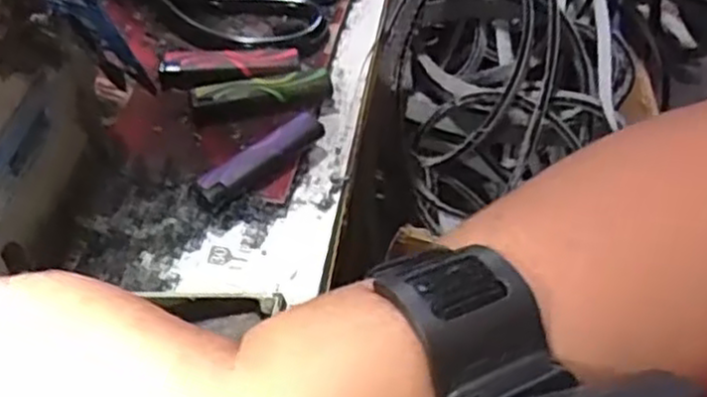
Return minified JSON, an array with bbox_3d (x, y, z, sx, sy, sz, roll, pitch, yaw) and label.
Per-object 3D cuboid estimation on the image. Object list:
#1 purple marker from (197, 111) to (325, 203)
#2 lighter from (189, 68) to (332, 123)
[{"bbox_3d":[-0.046,-0.020,0.384,0.075,0.016,0.016,-35,60,-28],"label":"purple marker"},{"bbox_3d":[-0.052,-0.058,0.418,0.079,0.013,0.022,-9,51,-11],"label":"lighter"}]

